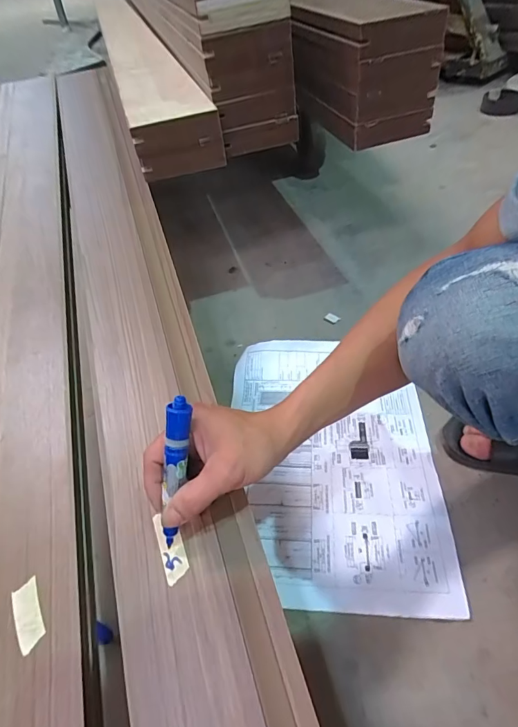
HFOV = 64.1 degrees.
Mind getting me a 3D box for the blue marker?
[{"bbox_3d":[-0.067,0.090,0.331,0.018,0.128,0.013,10,13,16],"label":"blue marker"}]

